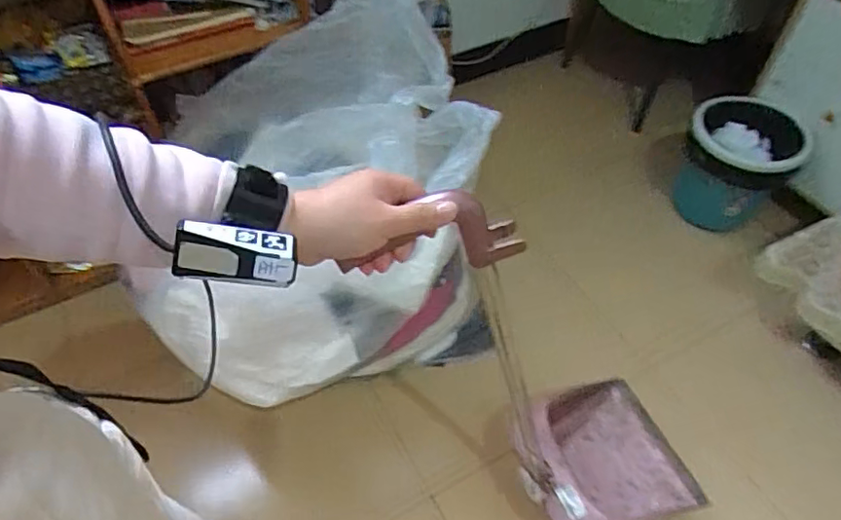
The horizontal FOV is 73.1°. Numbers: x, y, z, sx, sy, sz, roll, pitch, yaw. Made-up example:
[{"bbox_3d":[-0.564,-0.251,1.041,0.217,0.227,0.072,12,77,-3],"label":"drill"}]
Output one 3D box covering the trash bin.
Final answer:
[{"bbox_3d":[0.819,-0.252,1.479,0.266,0.233,0.281,0,52,0],"label":"trash bin"}]

